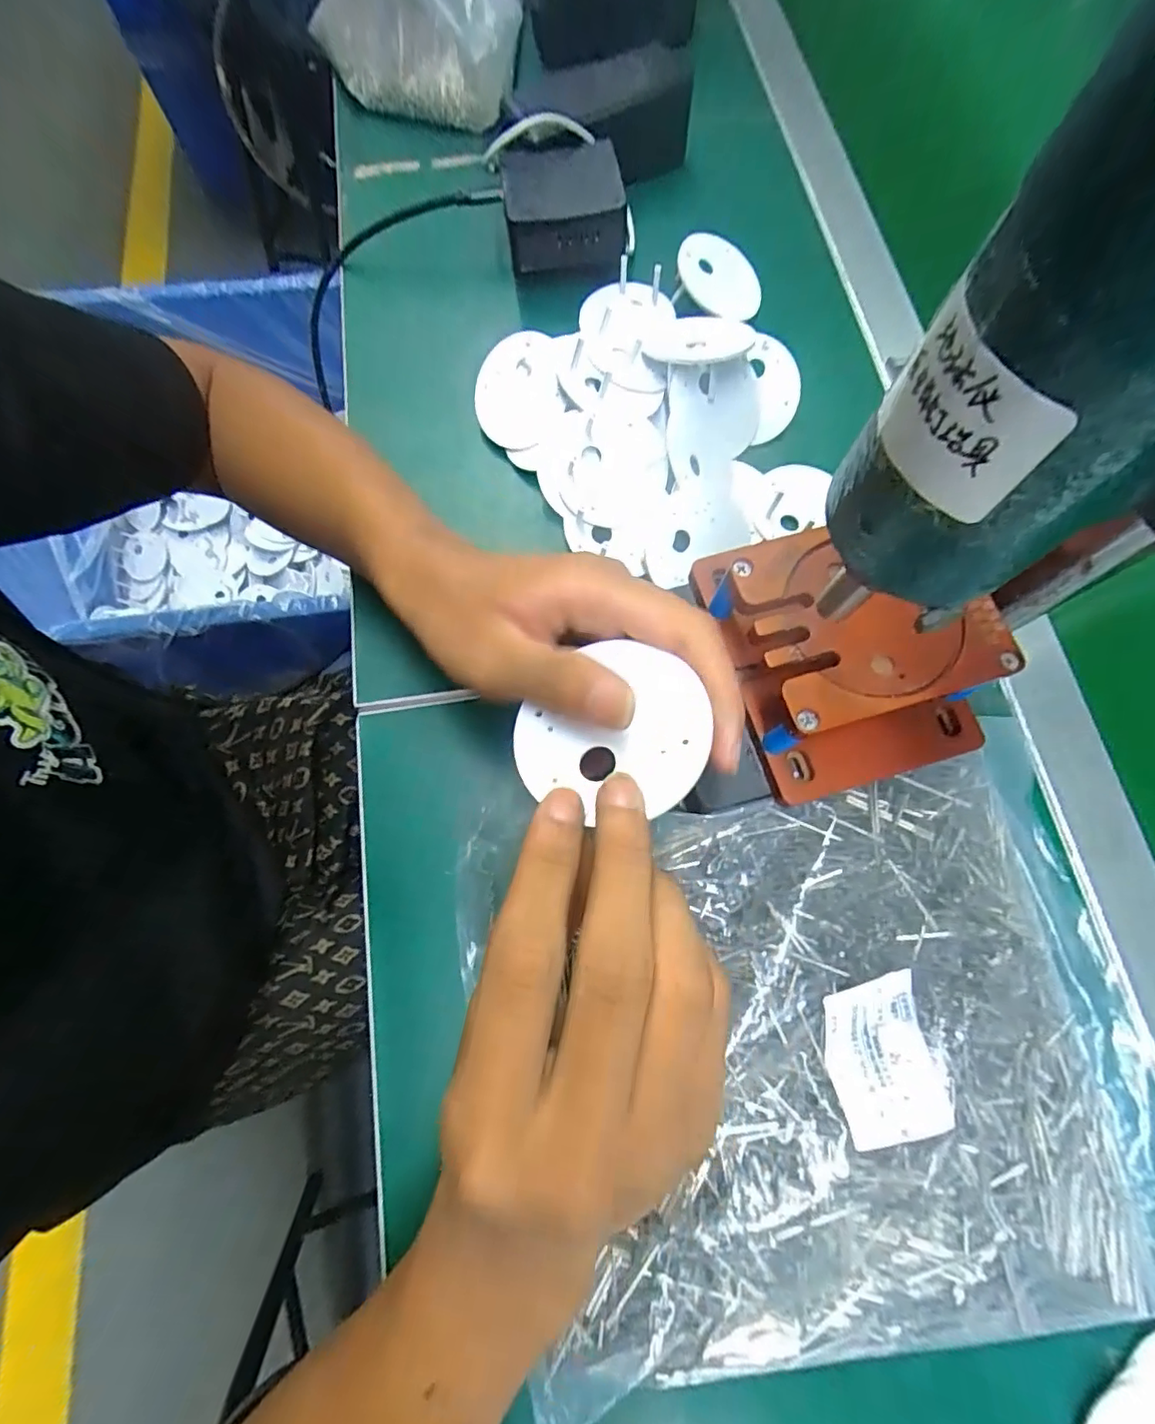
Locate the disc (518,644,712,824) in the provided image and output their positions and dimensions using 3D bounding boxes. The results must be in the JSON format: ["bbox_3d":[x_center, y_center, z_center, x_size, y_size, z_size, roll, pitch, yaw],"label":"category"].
[{"bbox_3d":[0.011,0.007,0.182,0.056,0.004,0.059,-7,68,16],"label":"disc"}]

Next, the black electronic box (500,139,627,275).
[{"bbox_3d":[-0.009,-0.335,0.382,0.079,0.042,0.073,1,73,-1],"label":"black electronic box"}]

